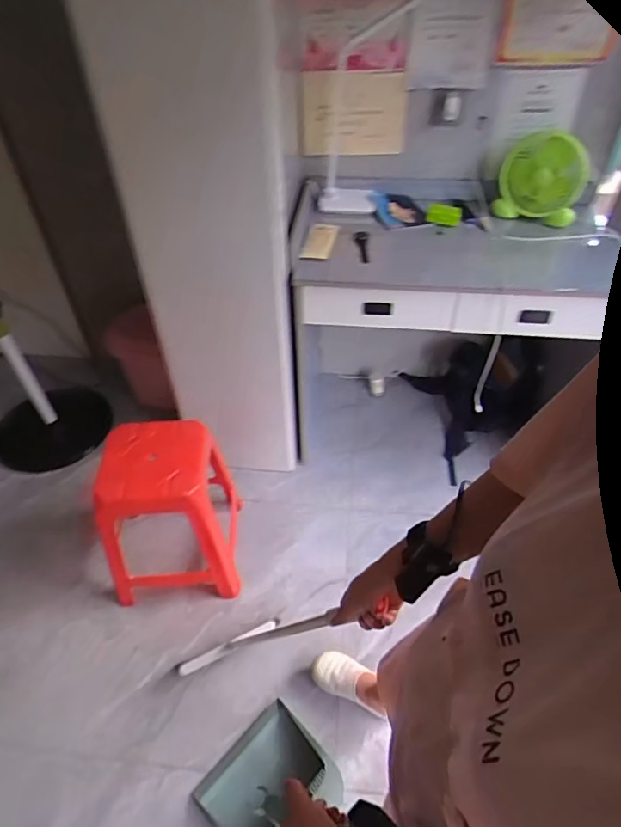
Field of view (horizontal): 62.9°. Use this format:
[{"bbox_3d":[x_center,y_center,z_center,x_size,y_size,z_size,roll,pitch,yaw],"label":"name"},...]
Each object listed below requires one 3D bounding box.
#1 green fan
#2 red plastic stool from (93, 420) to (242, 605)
[{"bbox_3d":[0.603,-0.612,1.318,0.207,0.191,0.085,18,50,18],"label":"green fan"},{"bbox_3d":[-0.372,0.260,1.358,0.287,0.407,0.315,-3,44,-1],"label":"red plastic stool"}]

